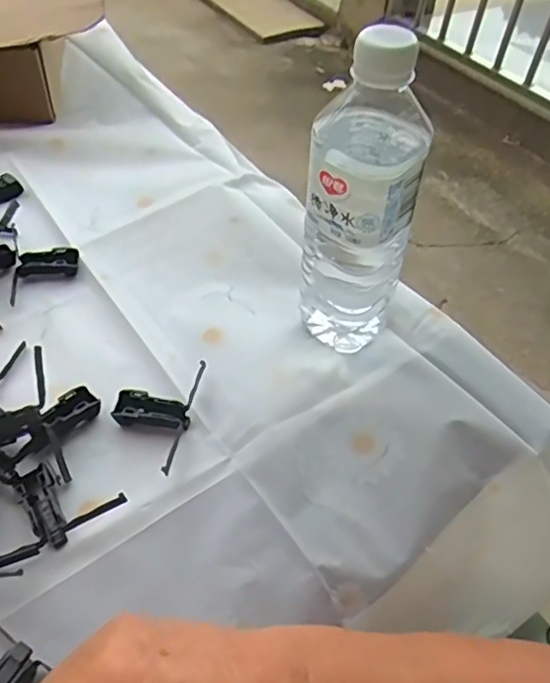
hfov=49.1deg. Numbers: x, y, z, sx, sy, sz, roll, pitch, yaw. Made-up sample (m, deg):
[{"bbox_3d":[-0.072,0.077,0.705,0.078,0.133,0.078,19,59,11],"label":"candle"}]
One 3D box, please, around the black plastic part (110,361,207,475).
[{"bbox_3d":[-0.079,0.045,0.389,0.049,0.013,0.079,11,48,6],"label":"black plastic part"}]

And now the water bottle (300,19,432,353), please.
[{"bbox_3d":[0.054,-0.082,0.377,0.065,0.207,0.056,13,49,8],"label":"water bottle"}]

